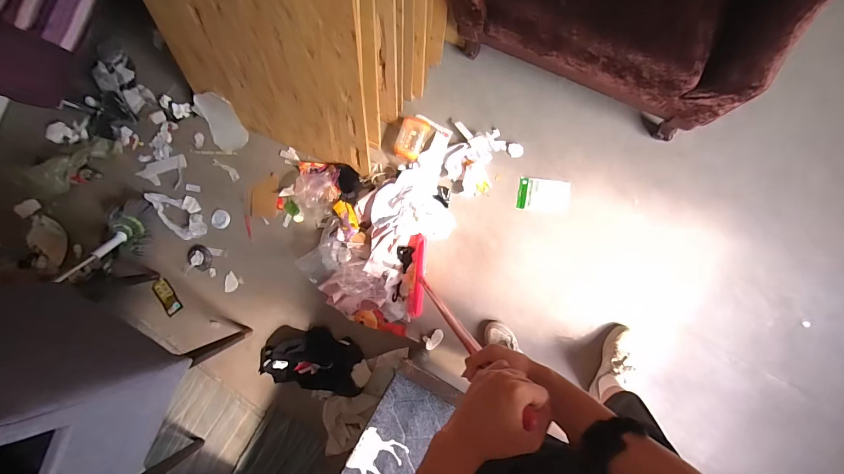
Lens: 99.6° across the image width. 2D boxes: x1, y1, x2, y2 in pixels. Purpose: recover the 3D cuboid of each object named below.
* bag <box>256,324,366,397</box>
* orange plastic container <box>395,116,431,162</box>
[{"bbox_3d":[-0.463,0.510,1.482,0.444,0.039,0.240,8,89,9],"label":"bag"},{"bbox_3d":[-0.042,-0.386,1.401,0.107,0.078,0.161,23,93,9],"label":"orange plastic container"}]

